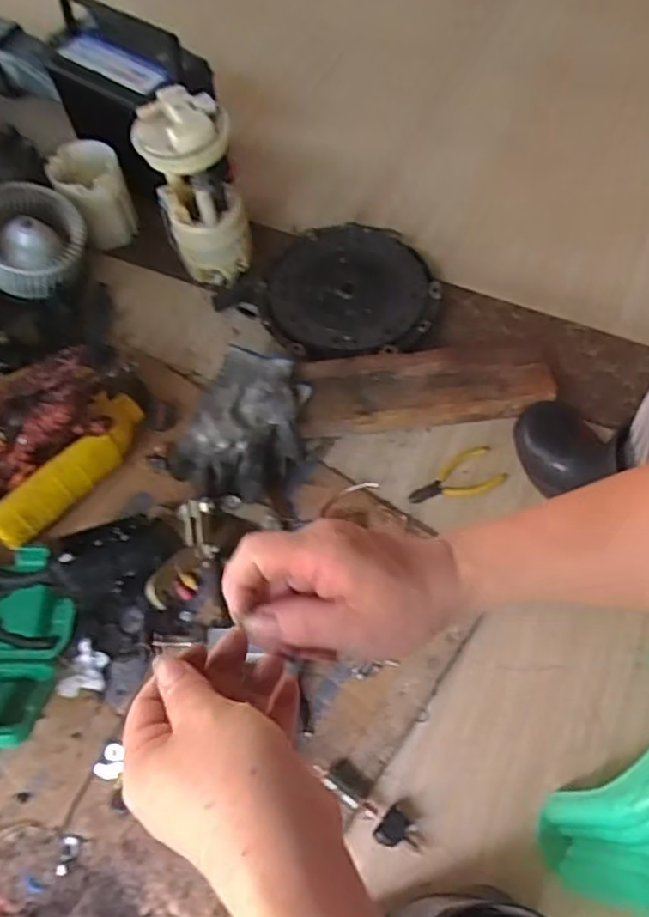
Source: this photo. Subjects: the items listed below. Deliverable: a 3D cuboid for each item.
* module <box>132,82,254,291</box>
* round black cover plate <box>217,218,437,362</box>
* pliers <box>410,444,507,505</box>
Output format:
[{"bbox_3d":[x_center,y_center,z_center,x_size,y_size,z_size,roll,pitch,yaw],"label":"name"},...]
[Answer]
[{"bbox_3d":[-0.173,-0.362,0.926,0.120,0.231,0.120,-15,63,-6],"label":"module"},{"bbox_3d":[0.022,-0.245,0.964,0.282,0.063,0.252,35,69,20],"label":"round black cover plate"},{"bbox_3d":[0.162,0.024,0.835,0.122,0.011,0.057,-20,63,-7],"label":"pliers"}]

